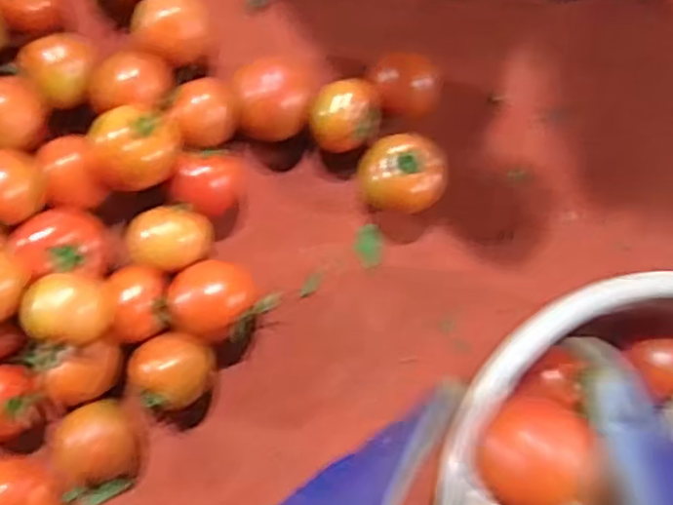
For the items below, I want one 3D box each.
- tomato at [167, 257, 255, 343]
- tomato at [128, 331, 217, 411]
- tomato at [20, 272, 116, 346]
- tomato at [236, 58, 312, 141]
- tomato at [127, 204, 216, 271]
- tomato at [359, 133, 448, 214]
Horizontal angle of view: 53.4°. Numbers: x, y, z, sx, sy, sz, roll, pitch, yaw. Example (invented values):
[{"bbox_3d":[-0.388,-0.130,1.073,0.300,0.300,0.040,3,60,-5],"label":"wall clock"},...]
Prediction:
[{"bbox_3d":[-0.109,0.040,0.582,0.064,0.053,0.070,1,84,-6],"label":"tomato"},{"bbox_3d":[-0.140,0.101,0.577,0.067,0.051,0.062,6,84,-5],"label":"tomato"},{"bbox_3d":[-0.212,0.045,0.535,0.062,0.047,0.055,9,84,-5],"label":"tomato"},{"bbox_3d":[-0.060,-0.136,0.607,0.065,0.050,0.073,-2,85,-6],"label":"tomato"},{"bbox_3d":[-0.145,-0.011,0.589,0.068,0.047,0.055,8,84,-5],"label":"tomato"},{"bbox_3d":[0.058,-0.070,0.612,0.071,0.059,0.067,15,83,-4],"label":"tomato"}]

